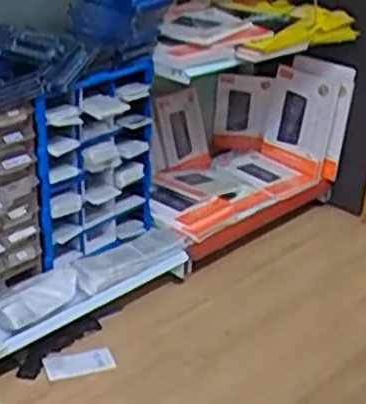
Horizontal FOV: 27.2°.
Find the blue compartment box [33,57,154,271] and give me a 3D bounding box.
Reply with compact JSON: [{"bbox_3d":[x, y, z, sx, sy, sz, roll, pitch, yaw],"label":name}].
[{"bbox_3d":[-0.223,-0.091,1.910,0.089,0.452,0.418,17,29,38],"label":"blue compartment box"}]

